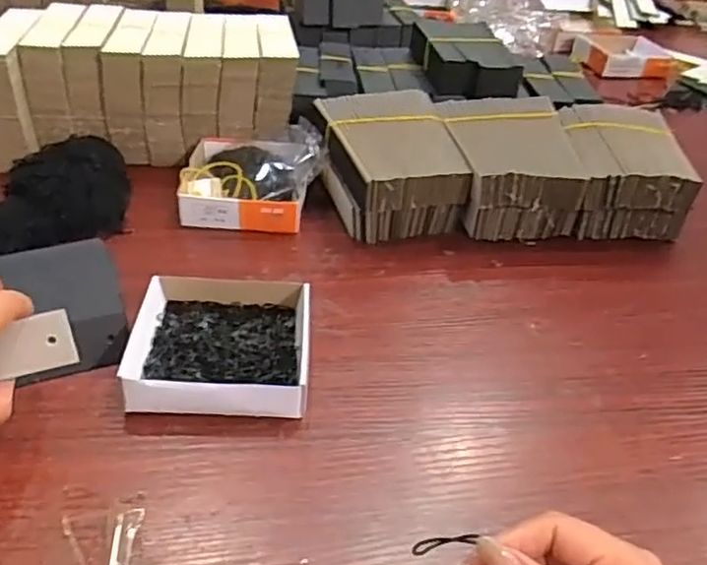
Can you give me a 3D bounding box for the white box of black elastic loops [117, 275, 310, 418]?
[{"bbox_3d":[-0.082,0.035,0.408,0.104,0.029,0.116,2,38,-5],"label":"white box of black elastic loops"}]

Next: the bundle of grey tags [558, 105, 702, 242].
[{"bbox_3d":[0.230,-0.100,0.579,0.111,0.080,0.127,2,38,-4],"label":"bundle of grey tags"}]

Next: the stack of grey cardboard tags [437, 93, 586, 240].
[{"bbox_3d":[0.134,-0.101,0.571,0.102,0.083,0.126,-2,38,-9],"label":"stack of grey cardboard tags"}]

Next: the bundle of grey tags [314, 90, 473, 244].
[{"bbox_3d":[0.029,-0.102,0.563,0.105,0.078,0.134,-6,39,-15],"label":"bundle of grey tags"}]

